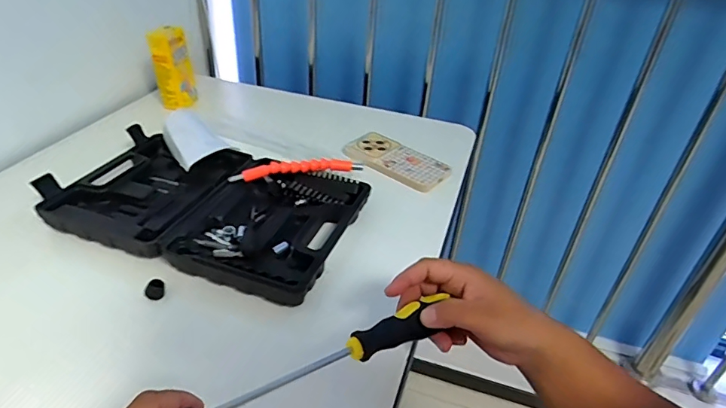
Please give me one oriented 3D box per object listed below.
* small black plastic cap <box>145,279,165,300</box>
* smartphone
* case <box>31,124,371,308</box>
[{"bbox_3d":[-0.206,0.086,0.460,0.017,0.017,0.014,-10,38,-17],"label":"small black plastic cap"},{"bbox_3d":[0.048,-0.066,0.684,0.153,0.016,0.076,26,42,28],"label":"smartphone"},{"bbox_3d":[-0.186,-0.003,0.562,0.338,0.037,0.207,14,37,14],"label":"case"}]

